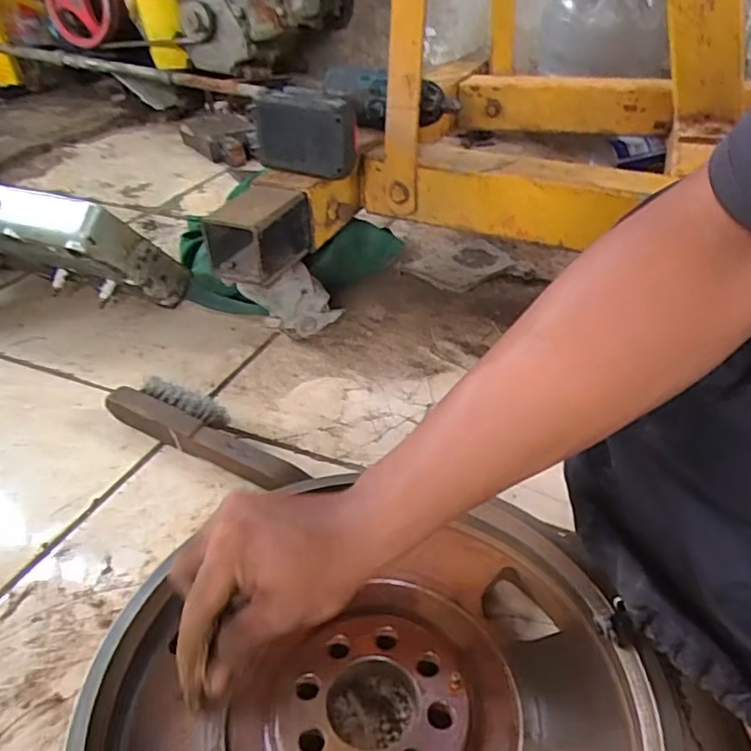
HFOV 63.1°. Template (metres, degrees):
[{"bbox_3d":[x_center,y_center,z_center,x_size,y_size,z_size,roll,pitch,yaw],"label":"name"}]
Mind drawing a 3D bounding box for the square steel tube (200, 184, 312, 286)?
[{"bbox_3d":[-0.119,-0.146,0.626,0.069,0.068,0.104,16,40,22],"label":"square steel tube"}]

